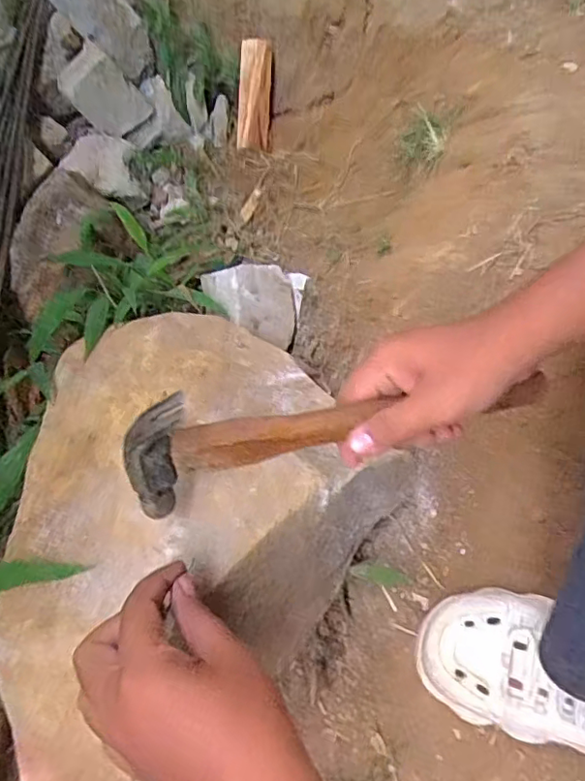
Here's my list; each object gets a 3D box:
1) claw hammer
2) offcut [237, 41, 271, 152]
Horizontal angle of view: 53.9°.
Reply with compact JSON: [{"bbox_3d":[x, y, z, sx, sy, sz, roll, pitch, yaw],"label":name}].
[{"bbox_3d":[0.035,0.023,0.381,0.278,0.082,0.033,-10,56,-9],"label":"claw hammer"},{"bbox_3d":[-0.052,-0.409,0.805,0.042,0.032,0.164,0,81,5],"label":"offcut"}]

